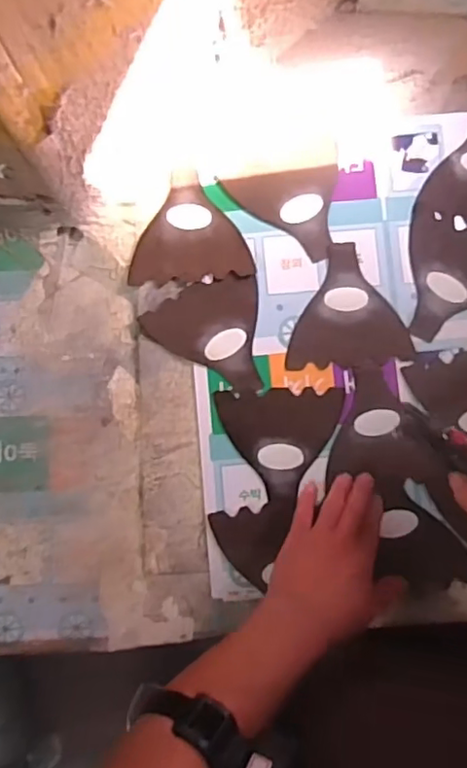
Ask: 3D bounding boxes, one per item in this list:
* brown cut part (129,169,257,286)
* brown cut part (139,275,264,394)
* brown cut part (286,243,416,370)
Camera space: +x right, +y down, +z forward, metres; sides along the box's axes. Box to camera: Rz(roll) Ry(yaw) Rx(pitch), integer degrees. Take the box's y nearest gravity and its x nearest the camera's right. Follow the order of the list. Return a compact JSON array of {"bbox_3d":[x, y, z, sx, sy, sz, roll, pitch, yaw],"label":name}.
[{"bbox_3d":[-0.052,-0.180,0.668,0.136,0.010,0.124,-5,85,2],"label":"brown cut part"},{"bbox_3d":[-0.037,-0.055,0.658,0.128,0.004,0.126,-1,85,2],"label":"brown cut part"},{"bbox_3d":[0.129,-0.088,0.659,0.135,0.004,0.138,-2,85,2],"label":"brown cut part"}]

